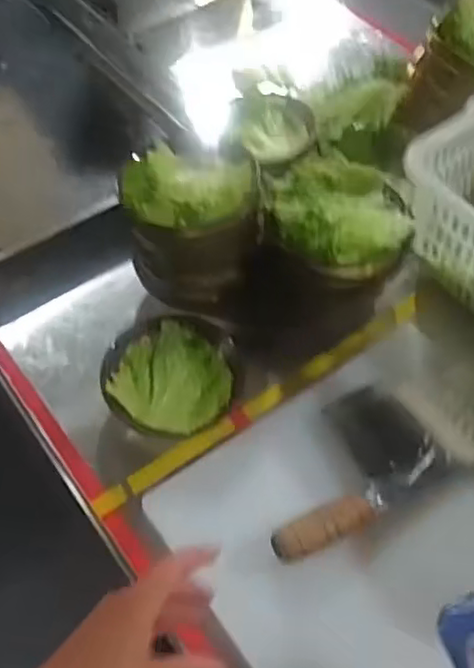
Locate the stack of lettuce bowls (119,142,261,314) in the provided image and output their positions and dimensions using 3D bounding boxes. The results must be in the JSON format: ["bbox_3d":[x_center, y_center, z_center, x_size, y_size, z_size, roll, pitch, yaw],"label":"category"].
[{"bbox_3d":[-0.045,-0.116,0.697,0.133,0.181,0.137,6,57,2],"label":"stack of lettuce bowls"}]

